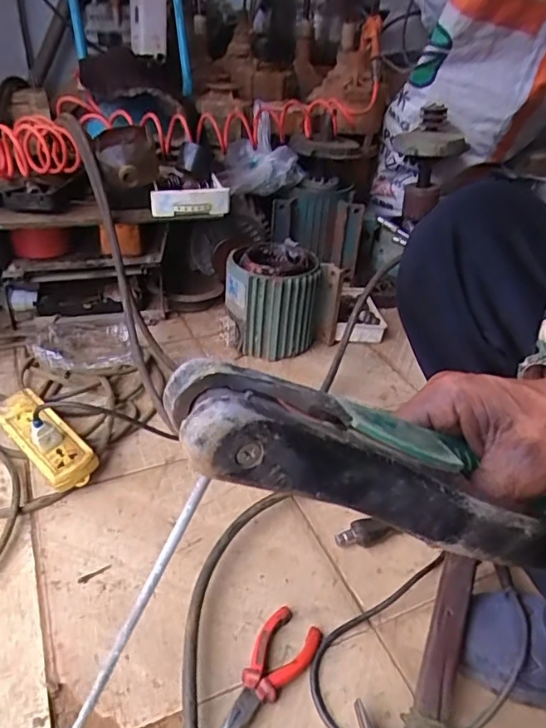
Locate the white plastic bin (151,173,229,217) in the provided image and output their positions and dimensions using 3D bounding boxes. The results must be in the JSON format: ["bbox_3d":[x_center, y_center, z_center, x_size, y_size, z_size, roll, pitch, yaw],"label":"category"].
[{"bbox_3d":[-0.141,-0.272,0.875,0.125,0.042,0.064,-11,37,-20],"label":"white plastic bin"}]

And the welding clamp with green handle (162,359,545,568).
[{"bbox_3d":[0.048,0.044,0.211,0.186,0.024,0.043,23,28,-20],"label":"welding clamp with green handle"}]

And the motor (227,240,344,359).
[{"bbox_3d":[0.007,-0.110,0.921,0.168,0.154,0.133,-15,39,-29],"label":"motor"}]

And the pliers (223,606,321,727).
[{"bbox_3d":[-0.007,0.283,0.470,0.051,0.019,0.138,22,36,23],"label":"pliers"}]

